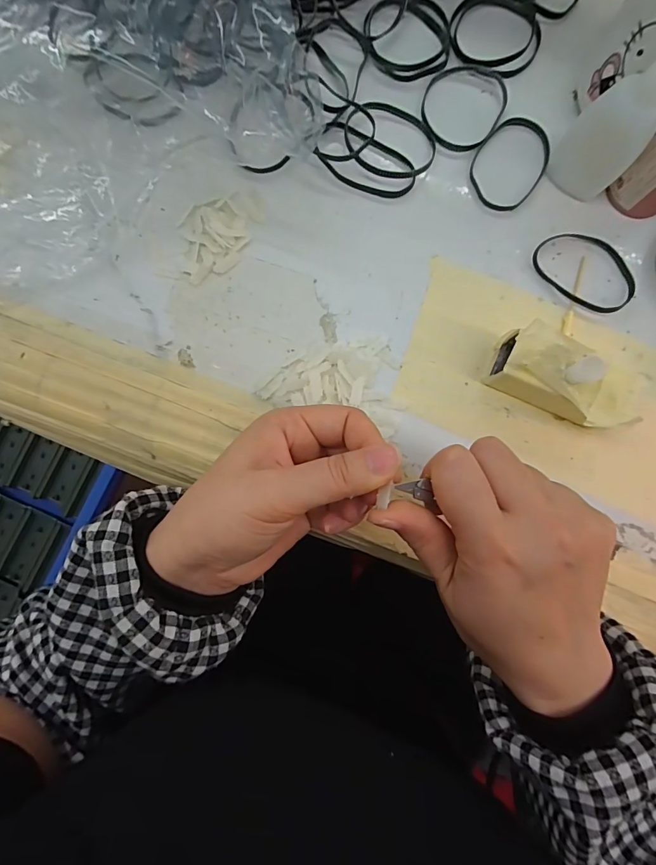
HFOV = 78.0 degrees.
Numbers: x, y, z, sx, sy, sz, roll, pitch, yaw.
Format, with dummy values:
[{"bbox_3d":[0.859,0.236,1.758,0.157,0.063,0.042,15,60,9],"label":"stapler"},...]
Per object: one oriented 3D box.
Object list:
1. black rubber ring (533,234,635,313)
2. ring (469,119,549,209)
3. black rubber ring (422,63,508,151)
[{"bbox_3d":[0.177,-0.111,0.275,0.070,0.006,0.048,42,87,2],"label":"black rubber ring"},{"bbox_3d":[0.126,-0.187,0.280,0.048,0.004,0.067,37,87,2],"label":"ring"},{"bbox_3d":[0.095,-0.228,0.282,0.057,0.004,0.066,17,86,1],"label":"black rubber ring"}]

